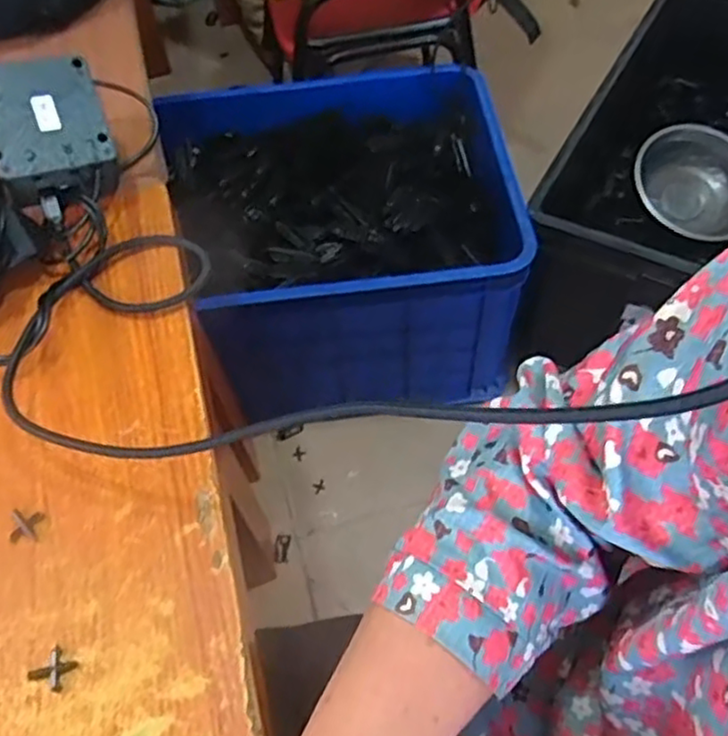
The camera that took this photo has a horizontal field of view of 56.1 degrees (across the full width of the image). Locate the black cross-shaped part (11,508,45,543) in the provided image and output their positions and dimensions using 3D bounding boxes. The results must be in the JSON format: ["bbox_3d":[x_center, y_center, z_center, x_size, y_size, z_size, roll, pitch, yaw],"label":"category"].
[{"bbox_3d":[-0.174,0.080,0.351,0.016,0.004,0.017,-5,57,1],"label":"black cross-shaped part"}]

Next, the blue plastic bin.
[{"bbox_3d":[-0.033,-0.185,1.021,0.448,0.279,0.430,-9,57,-1],"label":"blue plastic bin"}]

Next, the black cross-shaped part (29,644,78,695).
[{"bbox_3d":[-0.142,0.138,0.312,0.017,0.004,0.017,30,64,21],"label":"black cross-shaped part"}]

